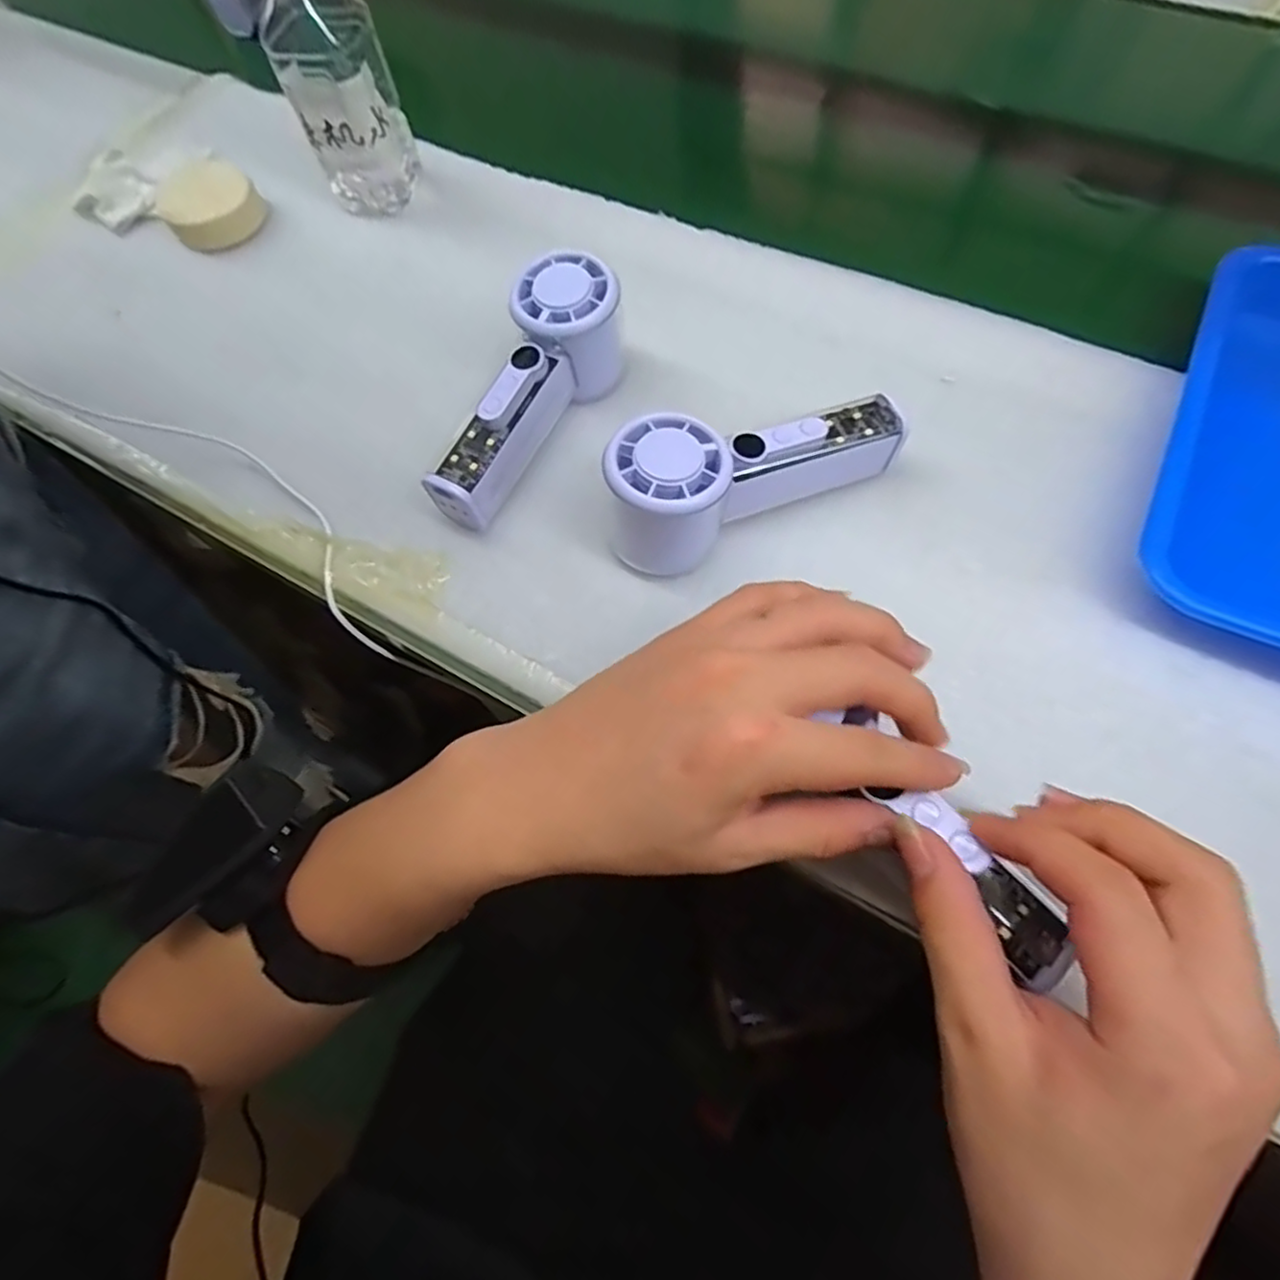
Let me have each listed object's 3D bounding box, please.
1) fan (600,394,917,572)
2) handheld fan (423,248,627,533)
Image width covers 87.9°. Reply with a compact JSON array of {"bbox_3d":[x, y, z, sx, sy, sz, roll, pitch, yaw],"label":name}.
[{"bbox_3d":[0.057,-0.086,0.327,0.154,0.057,0.060,-26,67,-7],"label":"fan"},{"bbox_3d":[-0.056,-0.130,0.354,0.046,0.064,0.147,22,69,13],"label":"handheld fan"}]

